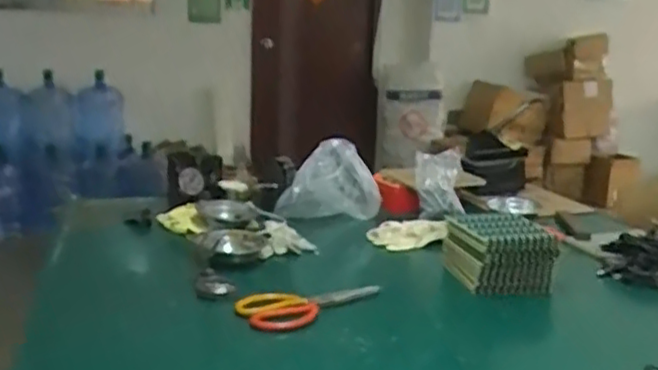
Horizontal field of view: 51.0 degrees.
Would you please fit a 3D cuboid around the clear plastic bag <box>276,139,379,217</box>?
[{"bbox_3d":[0.003,-0.011,1.544,0.234,0.172,0.128,2,14,-1],"label":"clear plastic bag"}]

